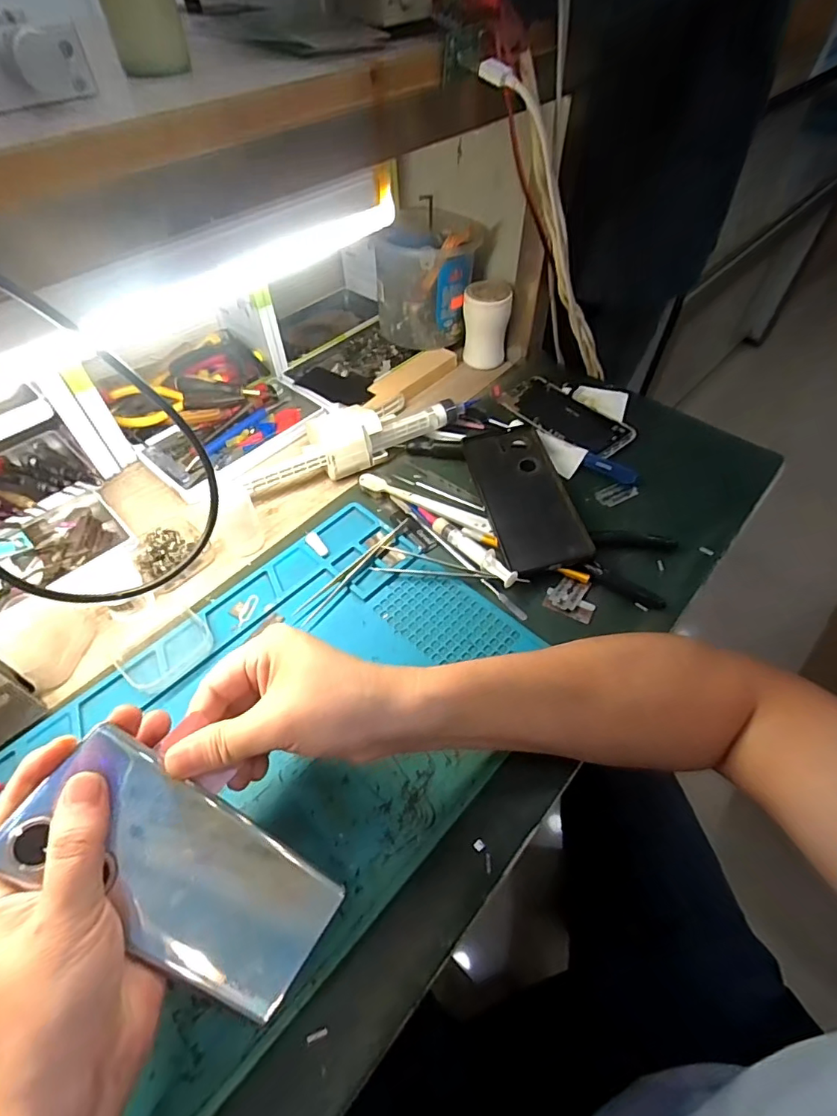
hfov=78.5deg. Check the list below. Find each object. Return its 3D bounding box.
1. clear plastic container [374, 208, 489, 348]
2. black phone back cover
[{"bbox_3d":[0.013,-0.327,0.612,0.114,0.127,0.117,12,54,8],"label":"clear plastic container"},{"bbox_3d":[0.096,-0.058,0.468,0.075,0.012,0.164,-14,56,-1],"label":"black phone back cover"}]

